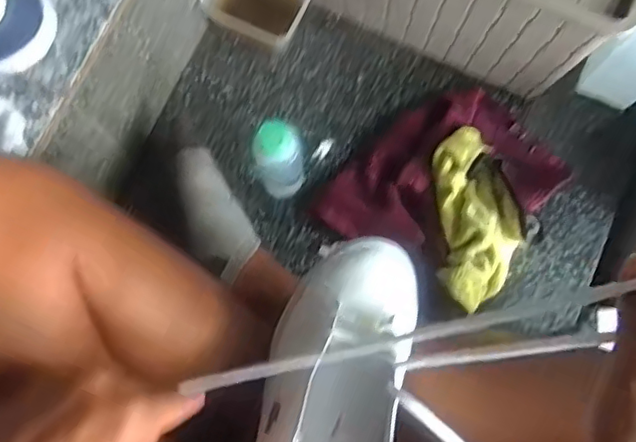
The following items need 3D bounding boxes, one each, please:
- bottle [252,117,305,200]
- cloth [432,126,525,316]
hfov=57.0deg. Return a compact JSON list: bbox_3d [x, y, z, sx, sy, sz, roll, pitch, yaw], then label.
[{"bbox_3d":[-0.037,-0.056,0.576,0.043,0.143,0.035,-15,79,-4],"label":"bottle"},{"bbox_3d":[0.164,-0.004,0.600,0.086,0.042,0.181,1,78,-1],"label":"cloth"}]

